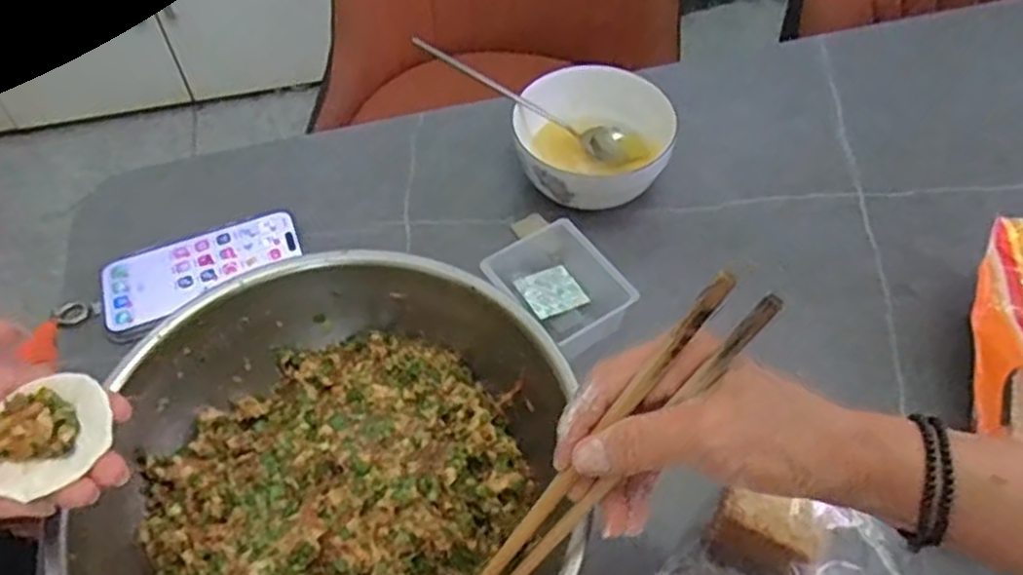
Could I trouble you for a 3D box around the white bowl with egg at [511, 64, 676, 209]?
[{"bbox_3d":[0.065,-0.116,0.605,0.124,0.069,0.135,0,53,0],"label":"white bowl with egg"}]

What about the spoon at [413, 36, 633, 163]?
[{"bbox_3d":[0.013,-0.152,0.591,0.195,0.022,0.030,23,48,-23],"label":"spoon"}]

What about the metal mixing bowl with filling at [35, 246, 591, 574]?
[{"bbox_3d":[-0.096,0.109,0.413,0.244,0.089,0.256,0,53,0],"label":"metal mixing bowl with filling"}]

